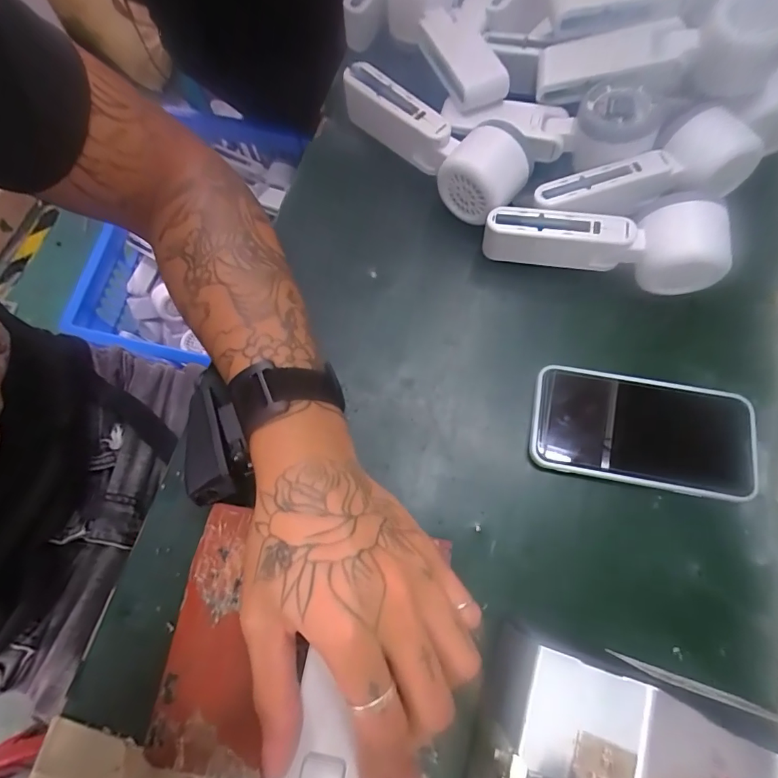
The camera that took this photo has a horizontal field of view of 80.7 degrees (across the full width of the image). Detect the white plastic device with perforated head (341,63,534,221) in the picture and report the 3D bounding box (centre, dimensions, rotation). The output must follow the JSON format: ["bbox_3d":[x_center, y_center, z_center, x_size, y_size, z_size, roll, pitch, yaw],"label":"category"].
[{"bbox_3d":[0.036,-0.202,0.376,0.056,0.064,0.165,-43,78,-12],"label":"white plastic device with perforated head"}]

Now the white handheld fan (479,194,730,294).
[{"bbox_3d":[0.156,-0.114,0.338,0.163,0.061,0.052,17,73,5],"label":"white handheld fan"}]

